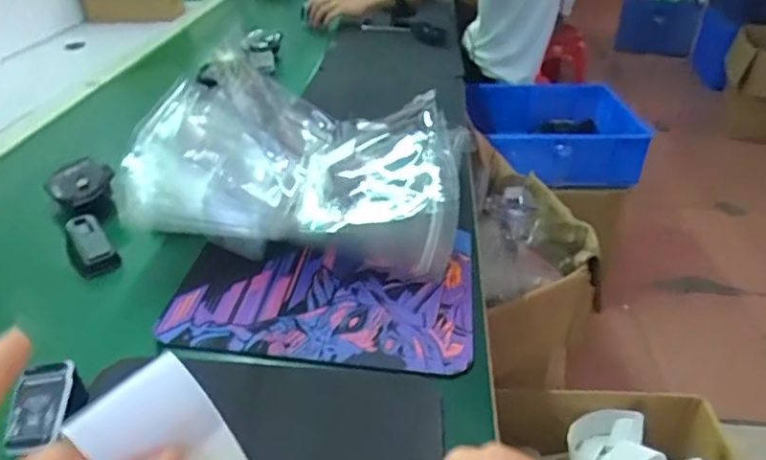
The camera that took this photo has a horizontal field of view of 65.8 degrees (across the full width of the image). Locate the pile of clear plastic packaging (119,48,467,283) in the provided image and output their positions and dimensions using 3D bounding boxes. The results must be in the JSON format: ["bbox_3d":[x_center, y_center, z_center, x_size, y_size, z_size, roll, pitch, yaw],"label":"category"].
[{"bbox_3d":[-0.073,-0.085,0.712,0.323,0.140,0.312,8,32,11],"label":"pile of clear plastic packaging"}]

